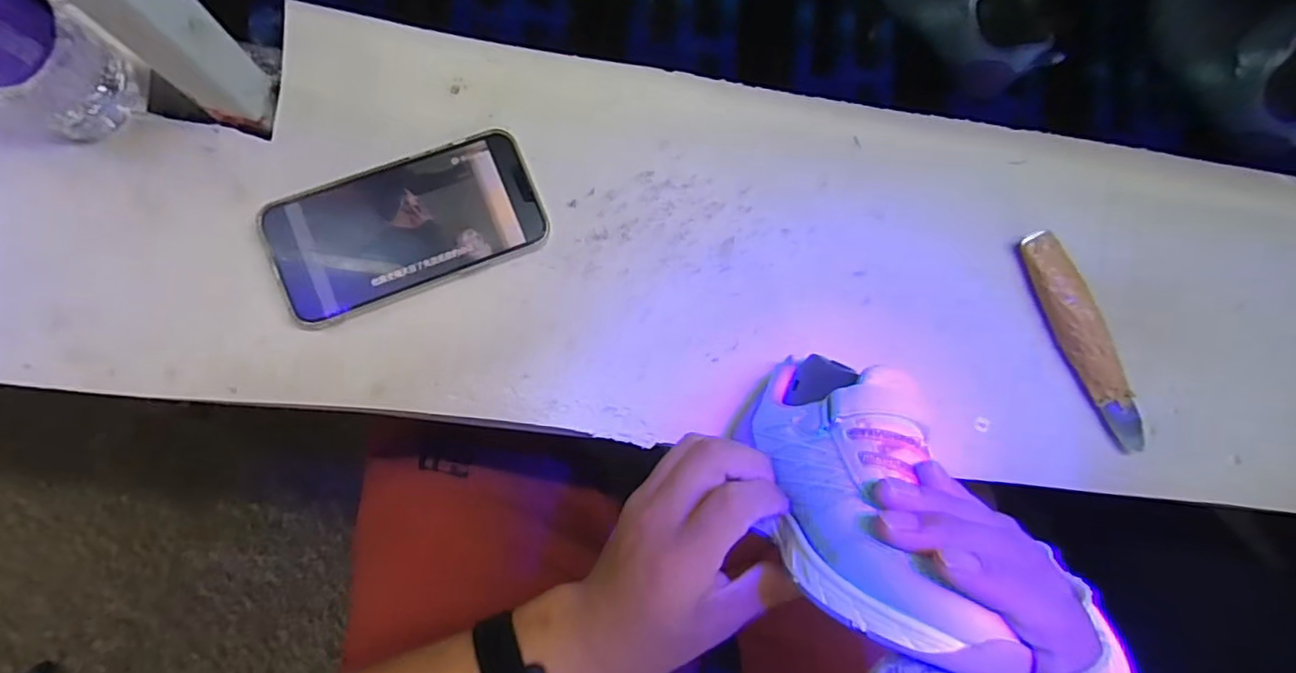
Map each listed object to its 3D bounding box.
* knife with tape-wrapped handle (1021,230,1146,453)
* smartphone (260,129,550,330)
[{"bbox_3d":[0.314,0.003,0.429,0.027,0.027,0.167,-24,89,-9],"label":"knife with tape-wrapped handle"},{"bbox_3d":[-0.150,-0.070,0.376,0.160,0.011,0.081,-23,89,-9],"label":"smartphone"}]

